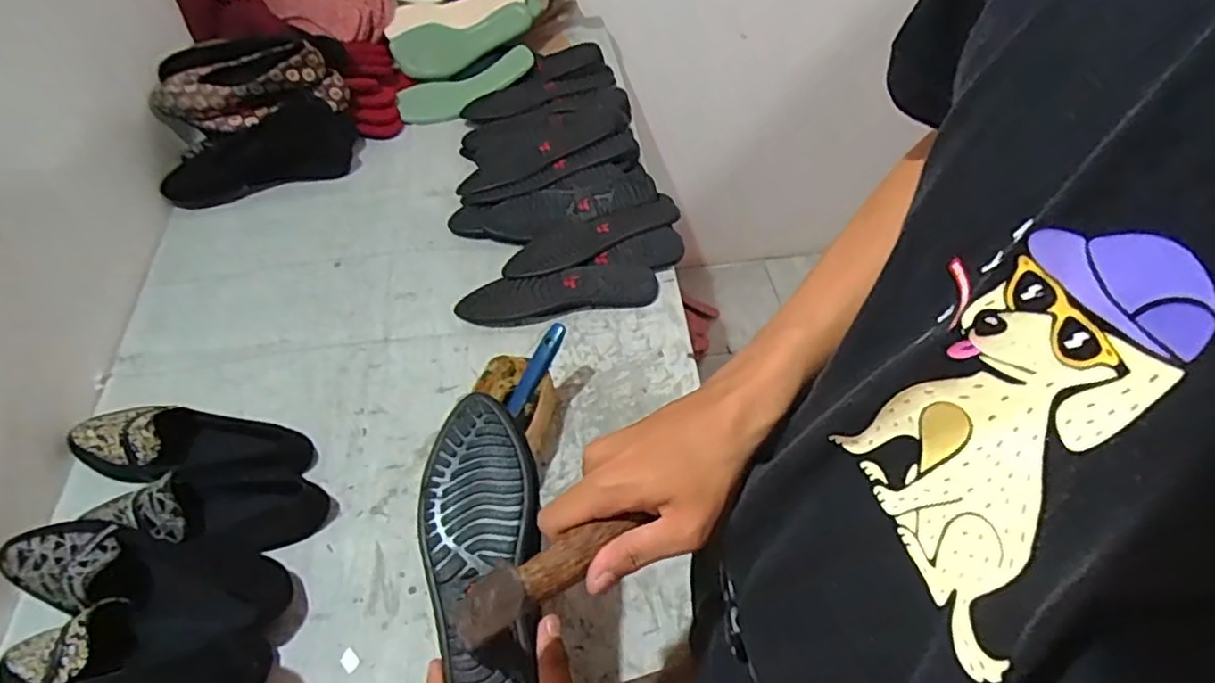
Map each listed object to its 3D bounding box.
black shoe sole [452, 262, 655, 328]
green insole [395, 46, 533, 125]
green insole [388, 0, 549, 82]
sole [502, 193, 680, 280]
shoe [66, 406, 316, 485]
[{"bbox_3d":[-0.061,-0.060,0.815,0.240,0.023,0.067,-7,52,-3],"label":"black shoe sole"},{"bbox_3d":[-0.227,-0.416,1.069,0.230,0.031,0.078,-26,56,-14],"label":"green insole"},{"bbox_3d":[-0.221,-0.503,1.108,0.263,0.080,0.018,-19,16,-8],"label":"green insole"},{"bbox_3d":[-0.022,-0.136,0.856,0.234,0.014,0.066,-22,55,-15],"label":"sole"},{"bbox_3d":[-0.433,0.105,0.683,0.247,0.059,0.084,0,52,2],"label":"shoe"}]

